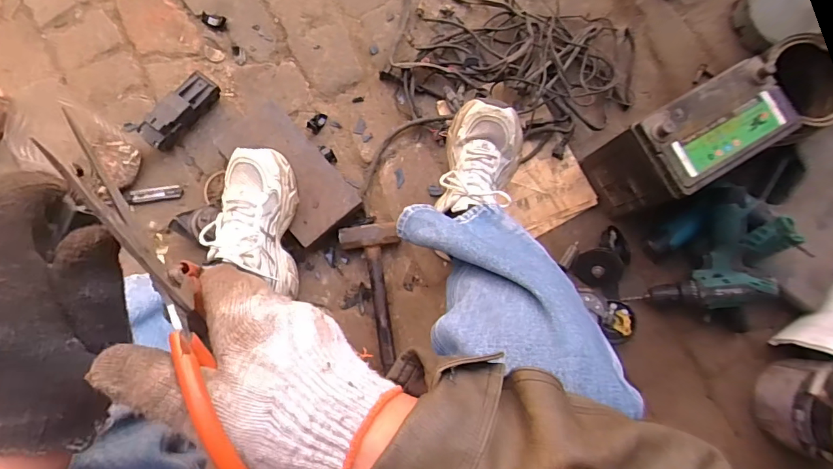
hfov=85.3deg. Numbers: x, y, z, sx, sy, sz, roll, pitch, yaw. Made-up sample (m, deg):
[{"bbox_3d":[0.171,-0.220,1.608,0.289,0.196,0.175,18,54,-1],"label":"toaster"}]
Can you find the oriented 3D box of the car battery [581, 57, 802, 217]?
[{"bbox_3d":[0.380,-0.130,0.656,0.185,0.176,0.113,-30,87,-8],"label":"car battery"}]

